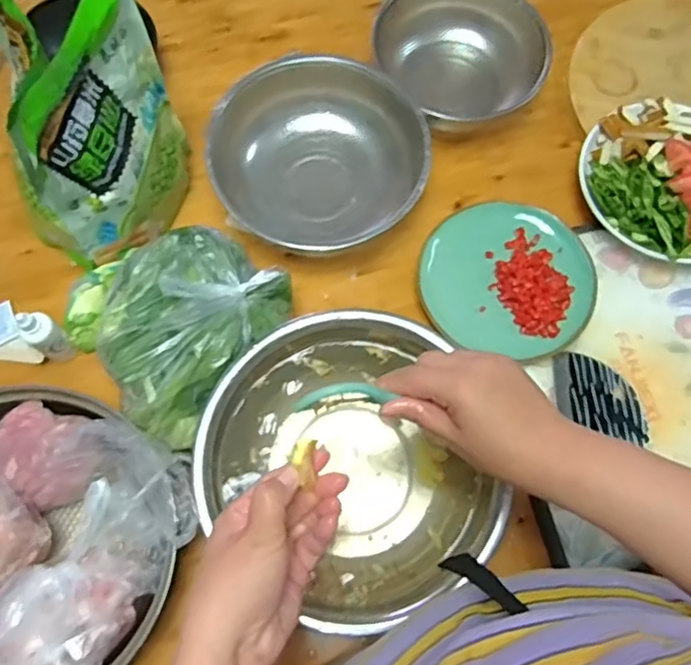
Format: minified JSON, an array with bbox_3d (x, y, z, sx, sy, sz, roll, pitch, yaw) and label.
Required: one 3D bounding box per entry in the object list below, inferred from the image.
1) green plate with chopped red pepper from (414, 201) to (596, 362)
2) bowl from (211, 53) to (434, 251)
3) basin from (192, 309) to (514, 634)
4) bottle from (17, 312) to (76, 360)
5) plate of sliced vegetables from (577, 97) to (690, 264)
[{"bbox_3d":[0.180,-0.063,0.726,0.192,0.032,0.170,10,71,1],"label":"green plate with chopped red pepper"},{"bbox_3d":[-0.029,-0.197,0.748,0.238,0.091,0.221,1,71,-2],"label":"bowl"},{"bbox_3d":[0.000,0.132,0.630,0.261,0.088,0.279,1,71,-2],"label":"basin"},{"bbox_3d":[-0.312,0.006,0.672,0.026,0.097,0.031,36,74,10],"label":"bottle"},{"bbox_3d":[0.381,-0.180,0.737,0.210,0.073,0.194,1,71,-2],"label":"plate of sliced vegetables"}]

